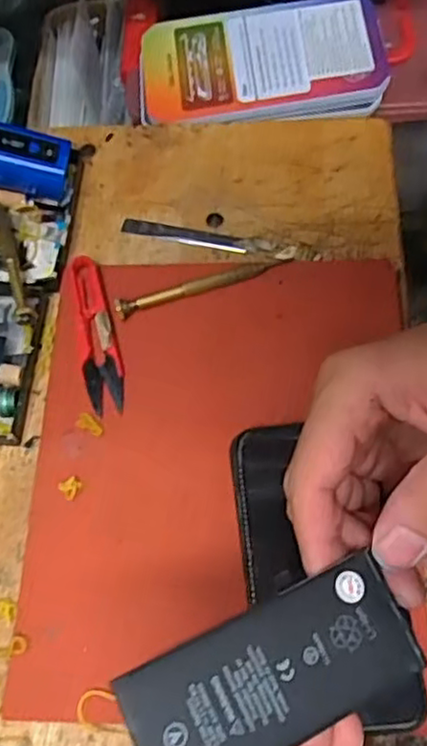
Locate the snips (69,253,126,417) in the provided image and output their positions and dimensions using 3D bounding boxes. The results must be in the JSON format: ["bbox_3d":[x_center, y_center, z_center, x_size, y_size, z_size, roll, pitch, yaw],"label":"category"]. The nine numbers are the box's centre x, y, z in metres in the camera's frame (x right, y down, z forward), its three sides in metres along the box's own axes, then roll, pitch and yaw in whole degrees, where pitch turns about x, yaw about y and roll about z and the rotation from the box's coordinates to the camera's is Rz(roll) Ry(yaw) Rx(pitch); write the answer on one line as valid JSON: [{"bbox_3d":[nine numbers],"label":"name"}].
[{"bbox_3d":[-0.070,-0.025,0.404,0.022,0.010,0.099,-13,65,-4],"label":"snips"}]

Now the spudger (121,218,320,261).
[{"bbox_3d":[0.003,-0.085,0.438,0.127,0.007,0.014,12,65,7],"label":"spudger"}]

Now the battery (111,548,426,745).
[{"bbox_3d":[0.021,0.098,0.223,0.098,0.007,0.042,-18,65,-21],"label":"battery"}]

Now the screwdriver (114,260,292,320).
[{"bbox_3d":[-0.006,-0.053,0.416,0.110,0.007,0.012,-16,65,-5],"label":"screwdriver"}]

